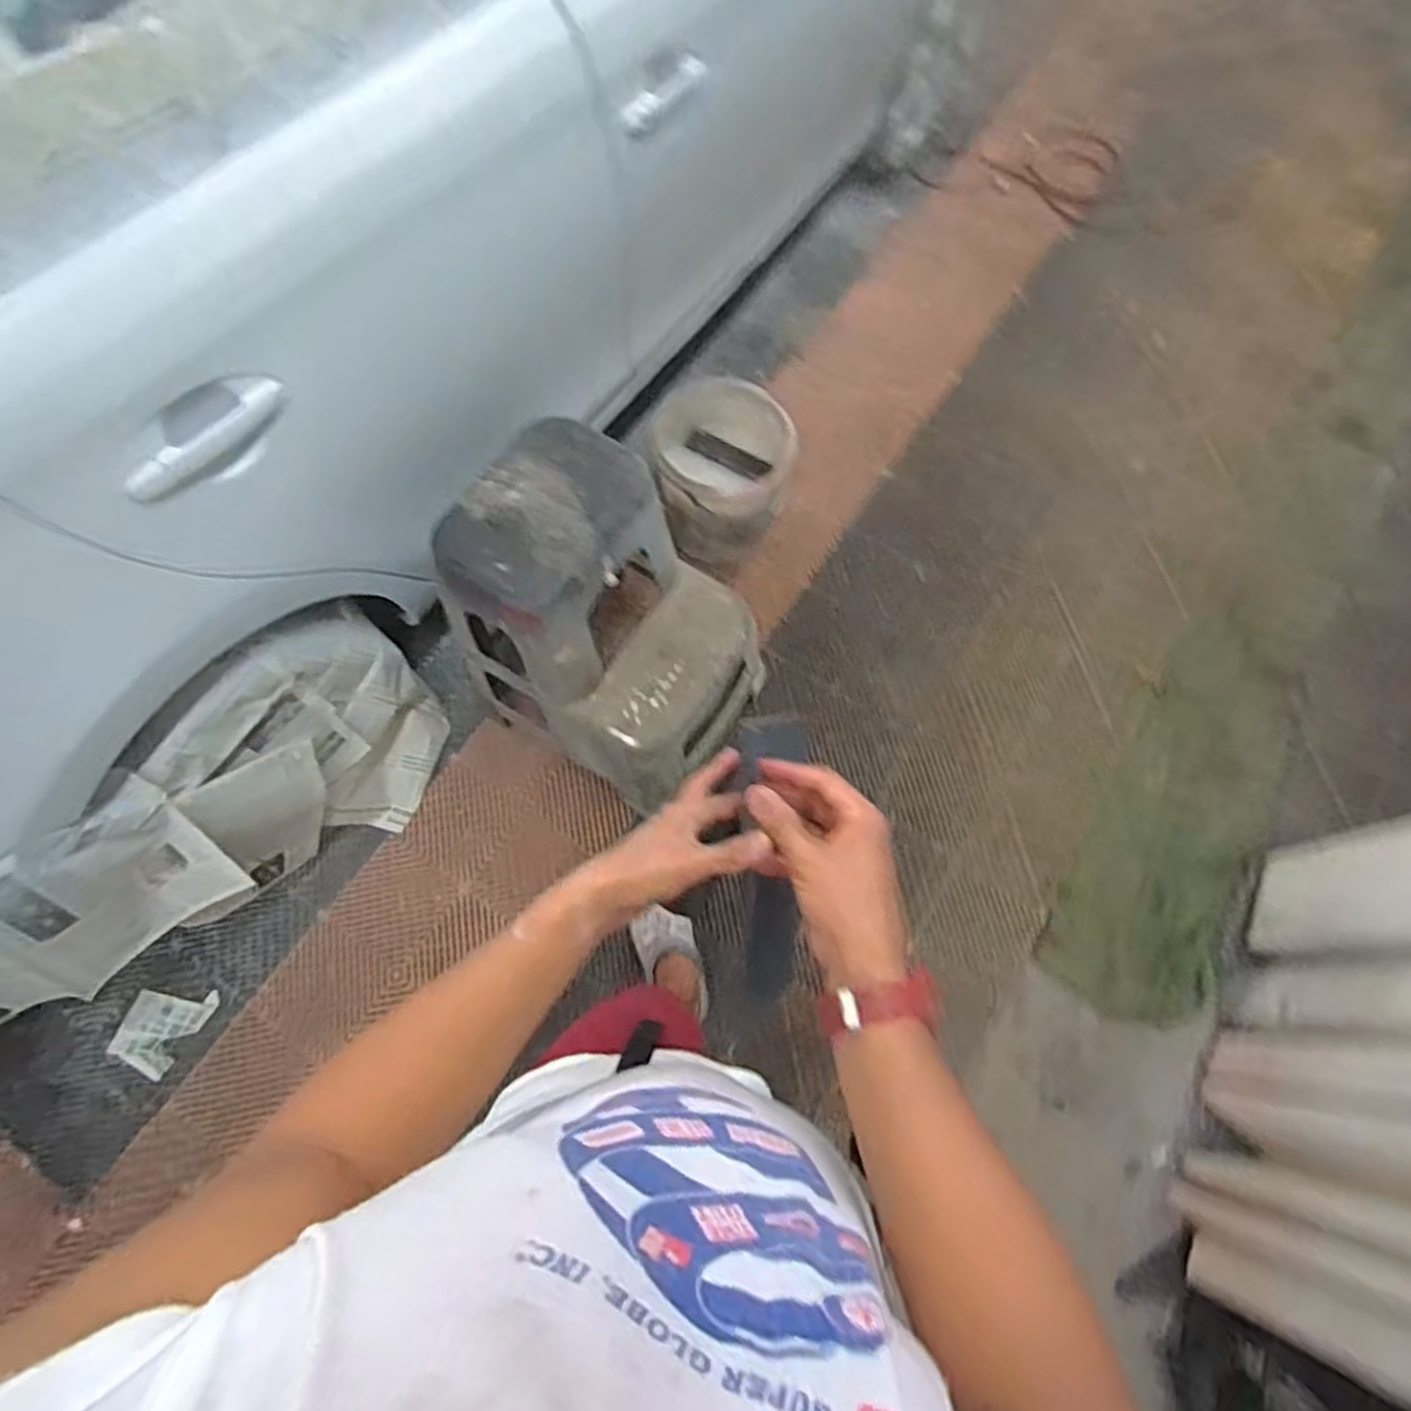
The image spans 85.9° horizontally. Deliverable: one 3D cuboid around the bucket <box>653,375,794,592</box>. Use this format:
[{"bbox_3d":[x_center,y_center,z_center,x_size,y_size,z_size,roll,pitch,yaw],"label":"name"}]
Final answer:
[{"bbox_3d":[0.034,-0.504,1.691,0.291,0.306,0.303,0,69,-1],"label":"bucket"}]

